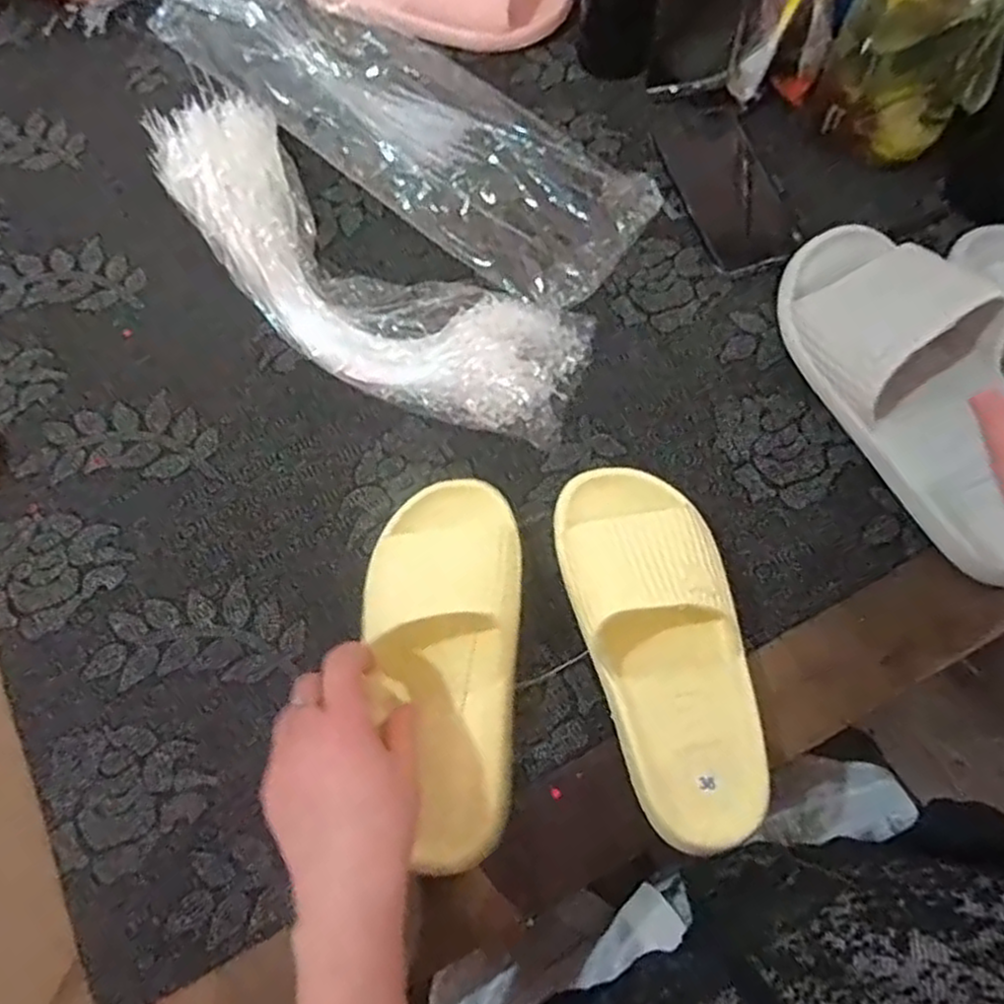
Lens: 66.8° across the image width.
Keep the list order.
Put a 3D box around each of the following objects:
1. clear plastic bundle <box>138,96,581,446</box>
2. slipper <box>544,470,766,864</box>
[{"bbox_3d":[-0.125,-0.189,0.597,0.427,0.050,0.152,36,74,14],"label":"clear plastic bundle"},{"bbox_3d":[0.103,0.085,0.478,0.099,0.060,0.235,-11,69,-3],"label":"slipper"}]

